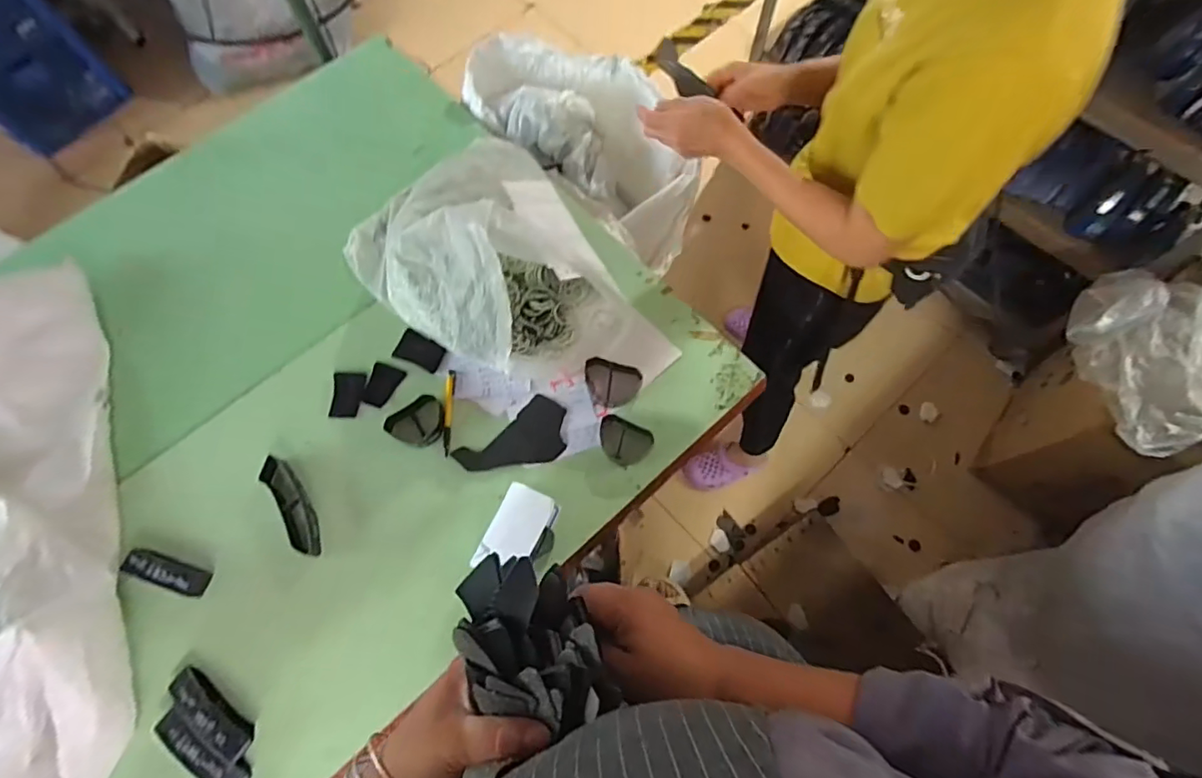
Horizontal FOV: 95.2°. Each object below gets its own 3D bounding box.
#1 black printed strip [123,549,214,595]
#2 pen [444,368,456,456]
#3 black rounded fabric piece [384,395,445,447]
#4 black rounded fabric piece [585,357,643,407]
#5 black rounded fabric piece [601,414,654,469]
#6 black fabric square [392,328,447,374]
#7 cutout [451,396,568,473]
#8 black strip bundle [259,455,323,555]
[{"bbox_3d":[-0.594,0.249,0.751,0.106,0.026,0.035,19,72,8],"label":"black printed strip"},{"bbox_3d":[-0.231,0.035,0.837,0.014,0.006,0.135,-2,70,1],"label":"pen"},{"bbox_3d":[-0.272,0.052,0.825,0.083,0.015,0.067,-40,74,-12],"label":"black rounded fabric piece"},{"bbox_3d":[0.014,-0.007,0.835,0.084,0.025,0.063,18,72,8],"label":"black rounded fabric piece"},{"bbox_3d":[0.033,0.080,0.809,0.078,0.026,0.060,22,72,9],"label":"black rounded fabric piece"},{"bbox_3d":[-0.289,-0.061,0.878,0.081,0.007,0.049,22,72,9],"label":"black fabric square"},{"bbox_3d":[-0.124,0.085,0.824,0.167,0.010,0.094,-36,73,-11],"label":"cutout"},{"bbox_3d":[-0.441,0.165,0.784,0.042,0.011,0.157,-32,73,-10],"label":"black strip bundle"}]

